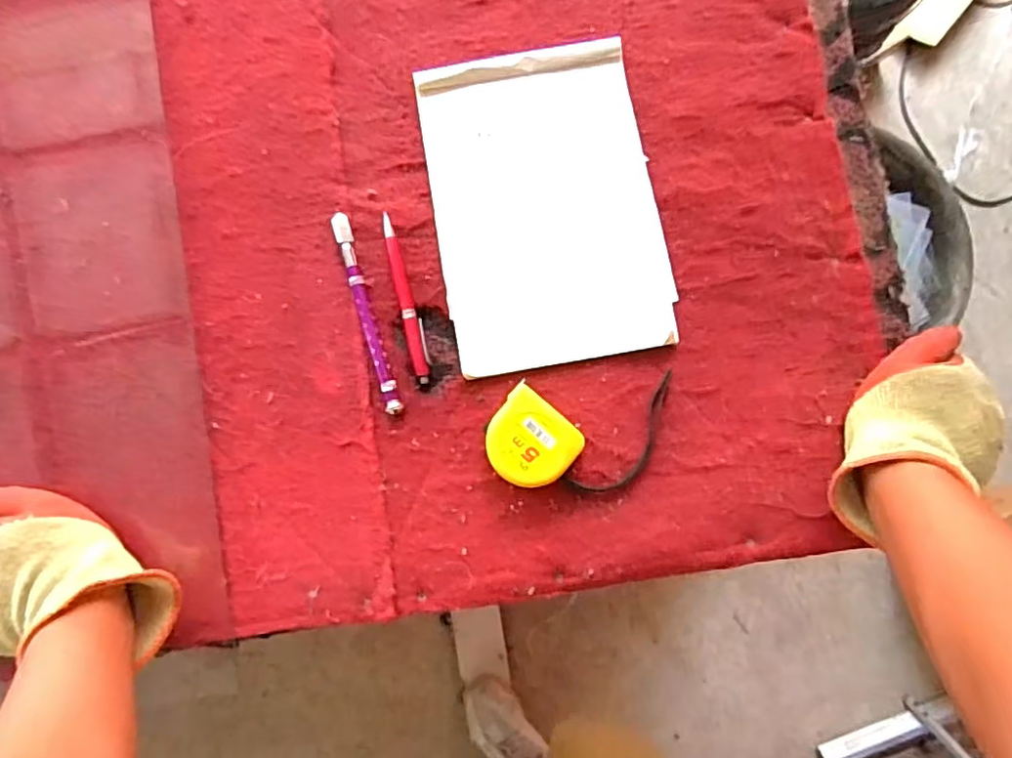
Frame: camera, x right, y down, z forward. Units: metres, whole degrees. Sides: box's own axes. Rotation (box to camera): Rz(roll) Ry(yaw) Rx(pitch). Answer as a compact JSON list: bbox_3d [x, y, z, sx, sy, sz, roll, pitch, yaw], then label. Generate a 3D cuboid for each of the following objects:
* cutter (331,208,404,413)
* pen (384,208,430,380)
[{"bbox_3d":[-0.112,-0.053,0.495,0.013,0.008,0.168,-17,85,-3],"label":"cutter"},{"bbox_3d":[-0.080,-0.066,0.499,0.015,0.009,0.138,-13,85,-2],"label":"pen"}]

